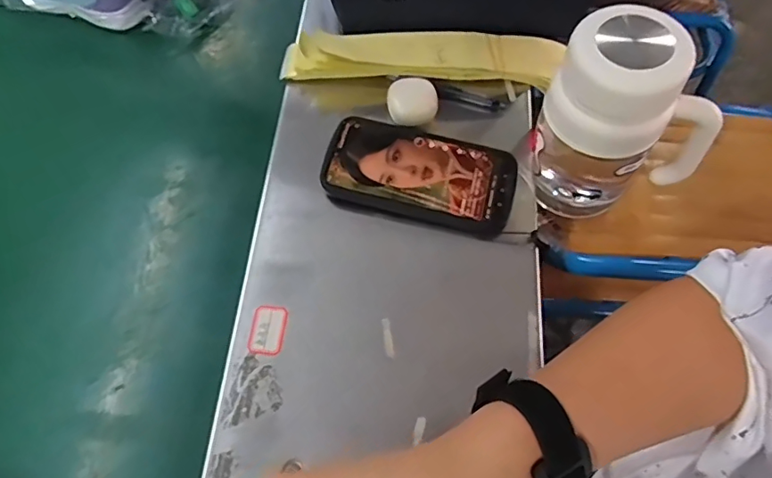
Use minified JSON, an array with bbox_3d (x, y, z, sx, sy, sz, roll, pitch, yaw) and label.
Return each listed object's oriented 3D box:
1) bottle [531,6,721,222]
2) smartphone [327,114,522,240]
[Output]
[{"bbox_3d":[0.199,-0.088,0.445,0.127,0.184,0.084,41,69,16],"label":"bottle"},{"bbox_3d":[0.030,-0.056,0.463,0.165,0.022,0.093,13,64,4],"label":"smartphone"}]

